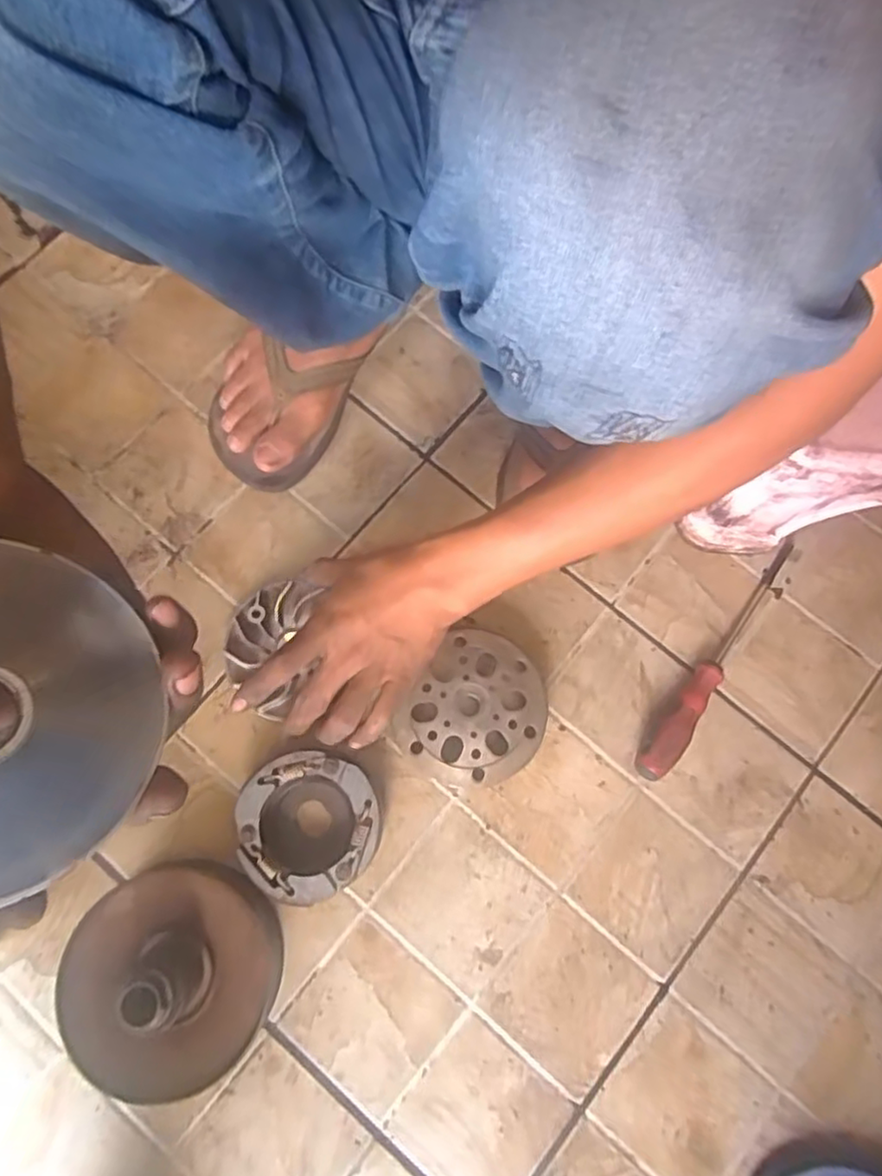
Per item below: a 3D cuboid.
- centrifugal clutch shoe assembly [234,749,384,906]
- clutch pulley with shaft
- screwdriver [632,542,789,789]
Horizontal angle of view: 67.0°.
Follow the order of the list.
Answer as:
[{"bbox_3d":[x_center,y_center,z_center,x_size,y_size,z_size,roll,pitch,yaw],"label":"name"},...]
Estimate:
[{"bbox_3d":[-0.096,0.174,0.492,0.100,0.031,0.100,5,77,0],"label":"centrifugal clutch shoe assembly"},{"bbox_3d":[-0.184,0.263,0.447,0.135,0.077,0.134,1,76,-2],"label":"clutch pulley with shaft"},{"bbox_3d":[0.226,0.055,0.529,0.027,0.026,0.230,39,79,7],"label":"screwdriver"}]

